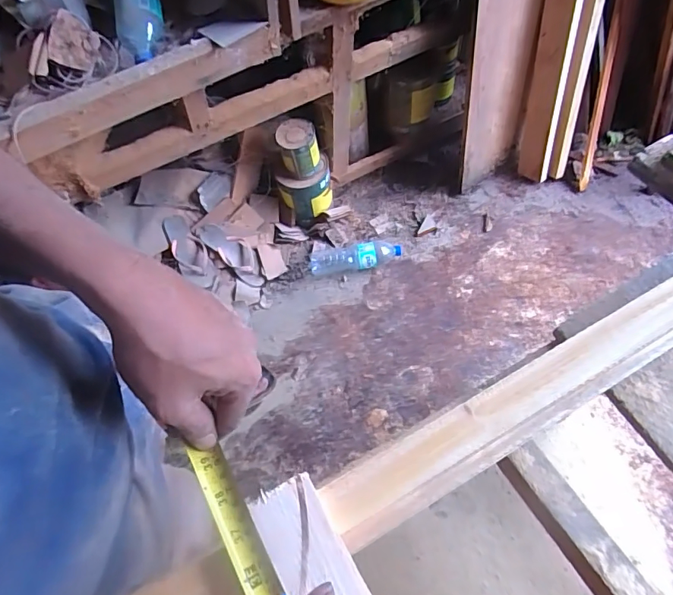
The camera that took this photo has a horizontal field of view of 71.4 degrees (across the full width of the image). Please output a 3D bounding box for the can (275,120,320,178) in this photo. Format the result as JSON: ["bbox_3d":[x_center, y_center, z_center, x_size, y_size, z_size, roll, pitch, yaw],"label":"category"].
[{"bbox_3d":[-0.107,-0.426,1.318,0.115,0.130,0.088,-3,61,1],"label":"can"}]

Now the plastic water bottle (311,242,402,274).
[{"bbox_3d":[0.060,-0.122,1.439,0.286,0.066,0.071,-4,61,1],"label":"plastic water bottle"}]

